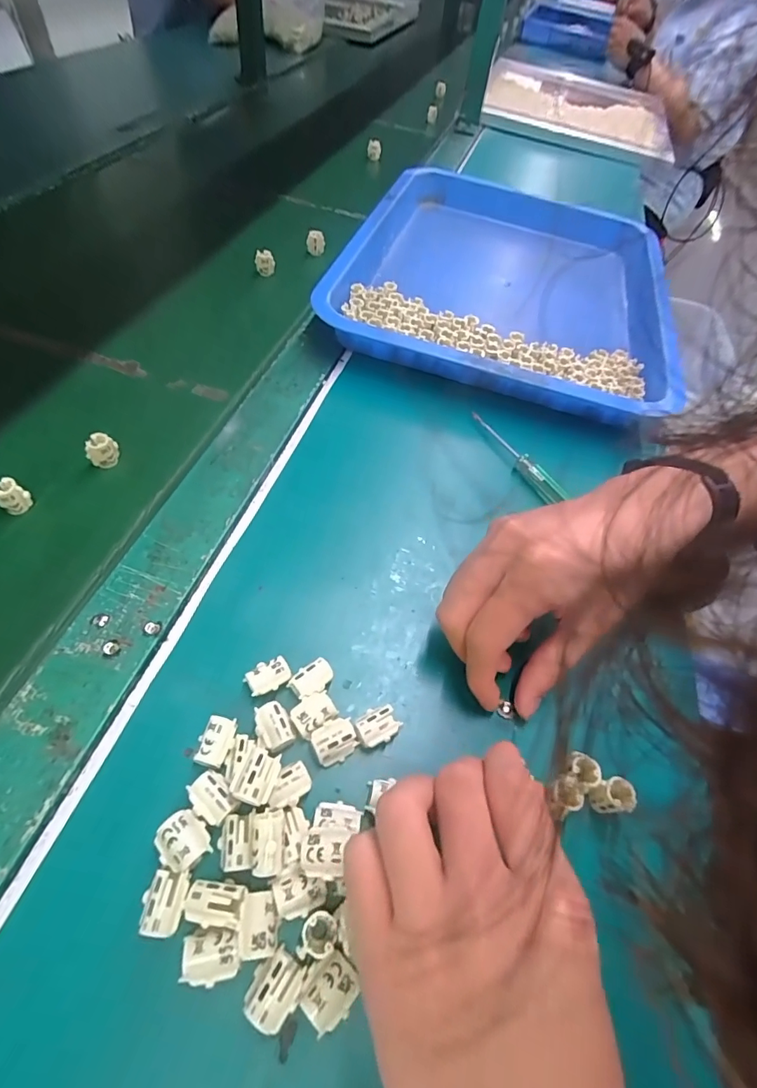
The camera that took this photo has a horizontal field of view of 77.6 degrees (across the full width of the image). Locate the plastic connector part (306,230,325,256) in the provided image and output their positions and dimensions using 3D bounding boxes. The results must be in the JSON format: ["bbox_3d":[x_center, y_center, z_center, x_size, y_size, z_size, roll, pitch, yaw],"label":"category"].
[{"bbox_3d":[-0.075,-0.361,0.567,0.021,0.030,0.010,0,55,-8],"label":"plastic connector part"}]

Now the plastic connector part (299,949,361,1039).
[{"bbox_3d":[-0.019,0.176,0.186,0.021,0.010,0.019,-37,67,-28],"label":"plastic connector part"}]

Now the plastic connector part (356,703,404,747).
[{"bbox_3d":[0.000,0.097,0.248,0.021,0.012,0.017,-22,61,-21],"label":"plastic connector part"}]

